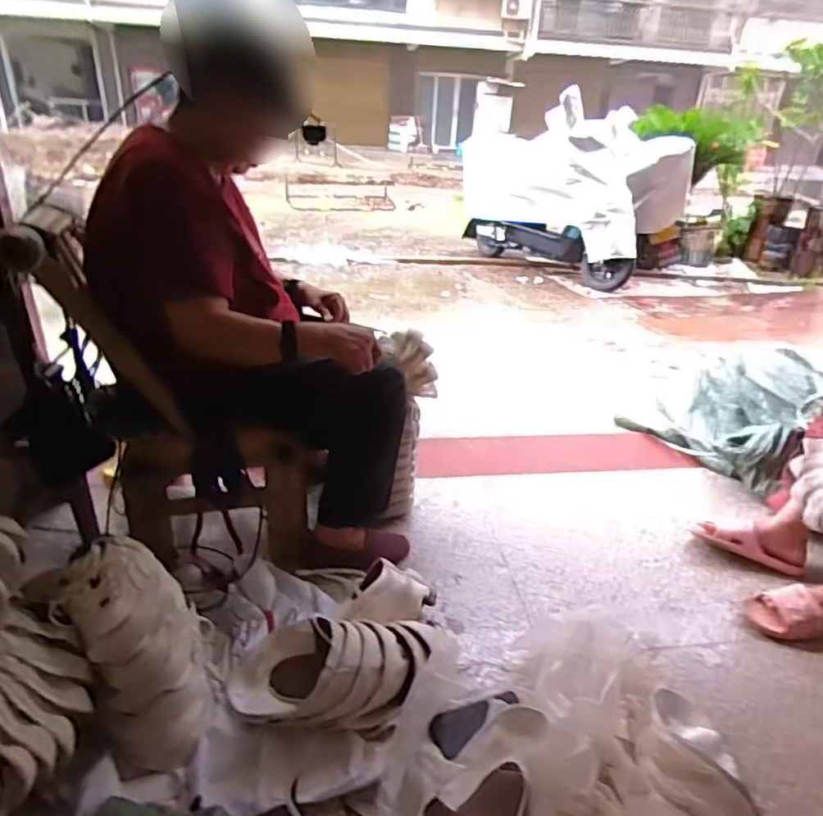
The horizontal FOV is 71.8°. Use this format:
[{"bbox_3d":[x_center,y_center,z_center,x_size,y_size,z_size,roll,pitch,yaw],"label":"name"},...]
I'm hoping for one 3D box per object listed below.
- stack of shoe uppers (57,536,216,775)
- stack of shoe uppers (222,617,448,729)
[{"bbox_3d":[-0.410,0.371,0.891,0.186,0.345,0.114,-22,8,-40],"label":"stack of shoe uppers"},{"bbox_3d":[-0.126,0.419,0.925,0.341,0.117,0.172,3,28,0],"label":"stack of shoe uppers"}]

